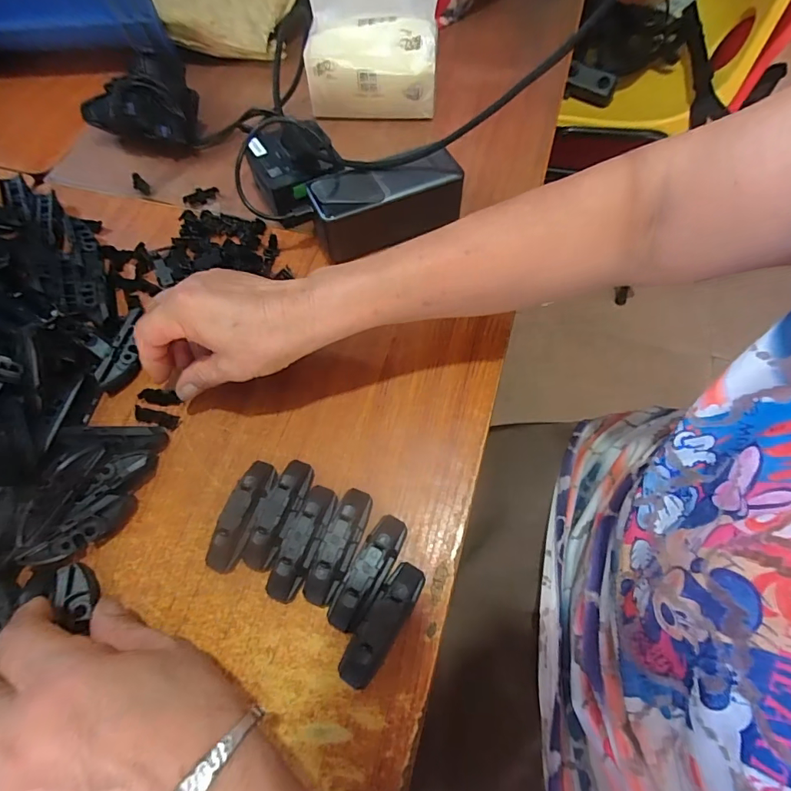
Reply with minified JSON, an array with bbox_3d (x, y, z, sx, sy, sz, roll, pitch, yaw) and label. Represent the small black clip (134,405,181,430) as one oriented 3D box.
[{"bbox_3d":[-0.183,0.017,0.343,0.035,0.005,0.011,14,65,9],"label":"small black clip"}]

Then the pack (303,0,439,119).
[{"bbox_3d":[-0.024,-0.348,0.450,0.133,0.127,0.050,1,64,3],"label":"pack"}]

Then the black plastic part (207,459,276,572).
[{"bbox_3d":[-0.102,0.080,0.300,0.019,0.020,0.073,16,65,10],"label":"black plastic part"}]

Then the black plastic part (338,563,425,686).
[{"bbox_3d":[-0.008,0.136,0.268,0.021,0.020,0.072,30,69,16],"label":"black plastic part"}]

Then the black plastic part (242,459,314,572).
[{"bbox_3d":[-0.078,0.078,0.300,0.023,0.020,0.073,17,66,11],"label":"black plastic part"}]

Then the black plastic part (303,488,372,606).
[{"bbox_3d":[-0.036,0.097,0.289,0.022,0.019,0.072,20,66,12],"label":"black plastic part"}]

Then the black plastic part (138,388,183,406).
[{"bbox_3d":[-0.183,0.001,0.349,0.033,0.004,0.012,11,64,0],"label":"black plastic part"}]

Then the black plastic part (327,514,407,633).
[{"bbox_3d":[-0.016,0.110,0.282,0.022,0.019,0.072,27,68,15],"label":"black plastic part"}]

